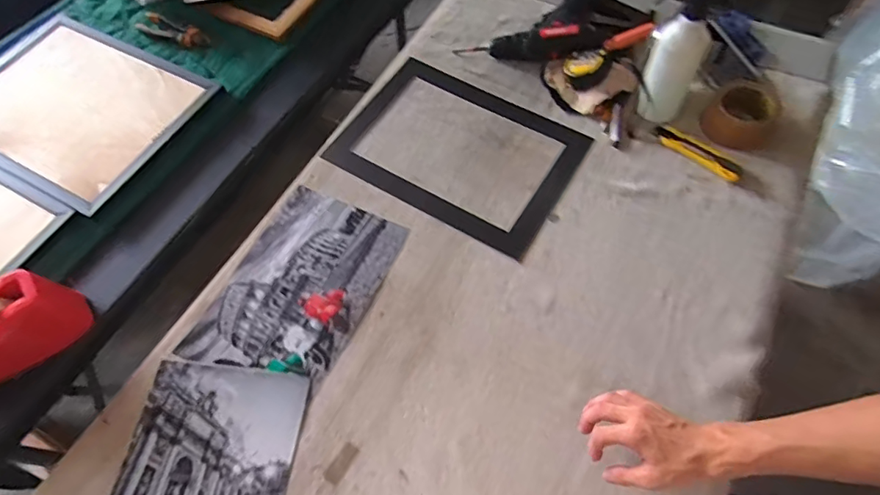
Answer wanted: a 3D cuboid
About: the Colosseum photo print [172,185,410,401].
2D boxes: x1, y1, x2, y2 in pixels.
[{"bbox_3d":[-0.196,0.053,0.716,0.202,0.008,0.289,21,64,15],"label":"Colosseum photo print"}]

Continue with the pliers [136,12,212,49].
[{"bbox_3d":[-0.517,-0.420,0.972,0.161,0.021,0.045,19,63,13],"label":"pliers"}]

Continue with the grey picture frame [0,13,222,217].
[{"bbox_3d":[-0.659,-0.260,0.882,0.433,0.019,0.306,25,65,14],"label":"grey picture frame"}]

